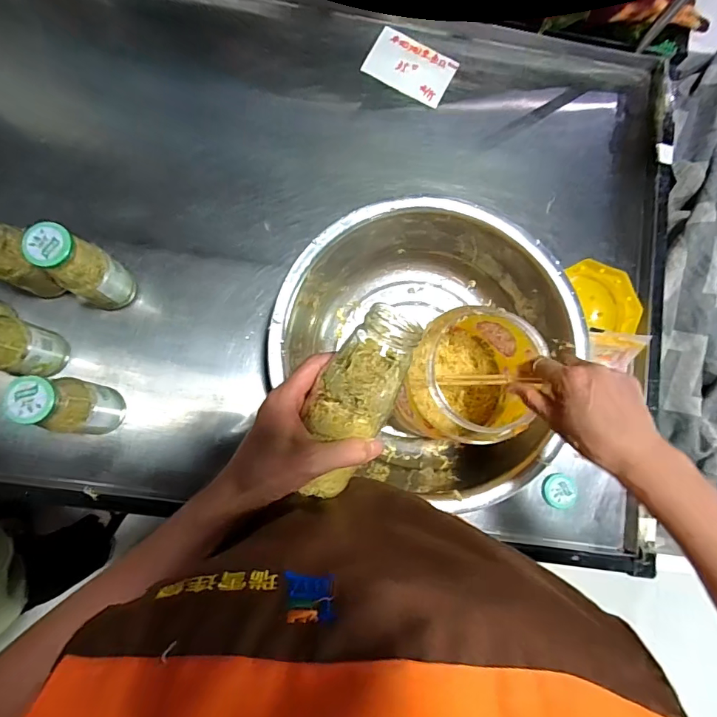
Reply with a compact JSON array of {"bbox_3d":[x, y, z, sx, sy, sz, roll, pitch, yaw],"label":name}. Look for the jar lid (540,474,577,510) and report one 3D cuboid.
[{"bbox_3d":[0.294,0.194,0.650,0.048,0.009,0.049,1,82,-5],"label":"jar lid"}]

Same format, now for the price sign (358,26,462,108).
[{"bbox_3d":[0.083,-0.458,0.701,0.131,0.004,0.087,25,83,-2],"label":"price sign"}]

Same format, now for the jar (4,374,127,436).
[{"bbox_3d":[-0.336,0.059,0.533,0.054,0.176,0.063,3,82,-5],"label":"jar"}]

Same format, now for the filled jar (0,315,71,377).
[{"bbox_3d":[-0.411,-0.015,0.530,0.050,0.173,0.061,23,81,-2],"label":"filled jar"}]

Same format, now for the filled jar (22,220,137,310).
[{"bbox_3d":[-0.332,-0.104,0.549,0.049,0.166,0.058,28,80,-1],"label":"filled jar"}]

